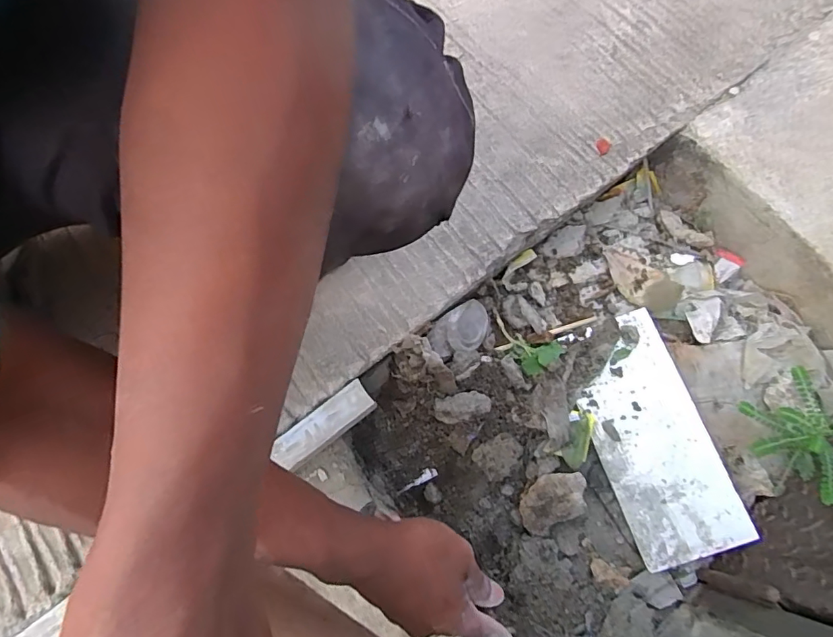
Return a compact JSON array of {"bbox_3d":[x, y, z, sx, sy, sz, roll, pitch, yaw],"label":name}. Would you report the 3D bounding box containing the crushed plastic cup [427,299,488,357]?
[{"bbox_3d":[0.047,0.014,0.526,0.074,0.042,0.043,-37,75,-12],"label":"crushed plastic cup"}]

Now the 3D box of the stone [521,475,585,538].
[{"bbox_3d":[0.135,0.180,0.487,0.072,0.017,0.046,-33,89,-6],"label":"stone"}]

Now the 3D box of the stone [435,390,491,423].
[{"bbox_3d":[0.047,0.093,0.518,0.058,0.007,0.029,-16,97,15],"label":"stone"}]

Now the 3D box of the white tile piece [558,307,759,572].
[{"bbox_3d":[0.238,0.117,0.507,0.107,0.006,0.241,-19,75,4],"label":"white tile piece"}]

